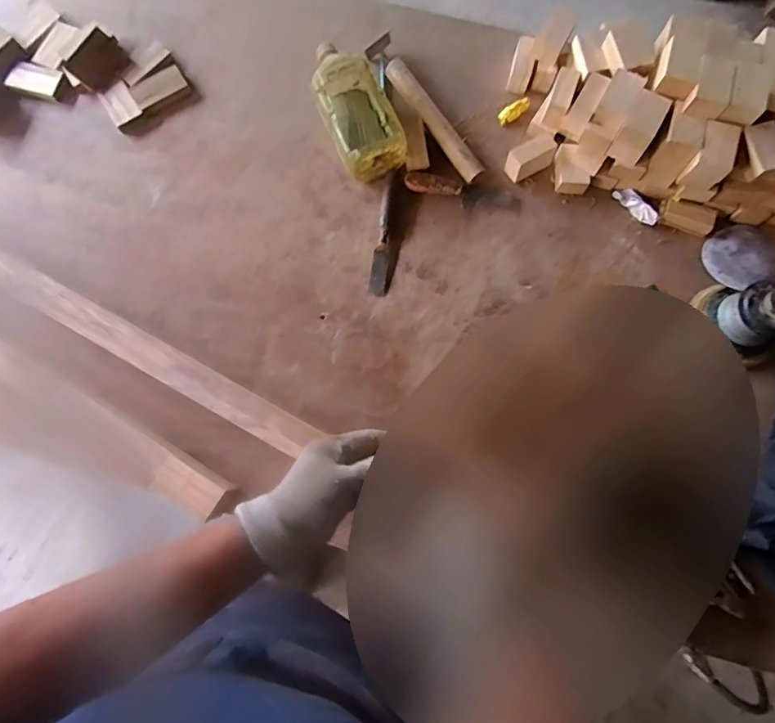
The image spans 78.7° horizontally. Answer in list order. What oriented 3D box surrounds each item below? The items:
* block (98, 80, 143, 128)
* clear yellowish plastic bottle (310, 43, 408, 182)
[{"bbox_3d":[-0.416,-0.400,0.738,0.046,0.016,0.066,-34,81,-5],"label":"block"},{"bbox_3d":[-0.051,-0.370,0.687,0.094,0.072,0.203,-26,80,-3],"label":"clear yellowish plastic bottle"}]

